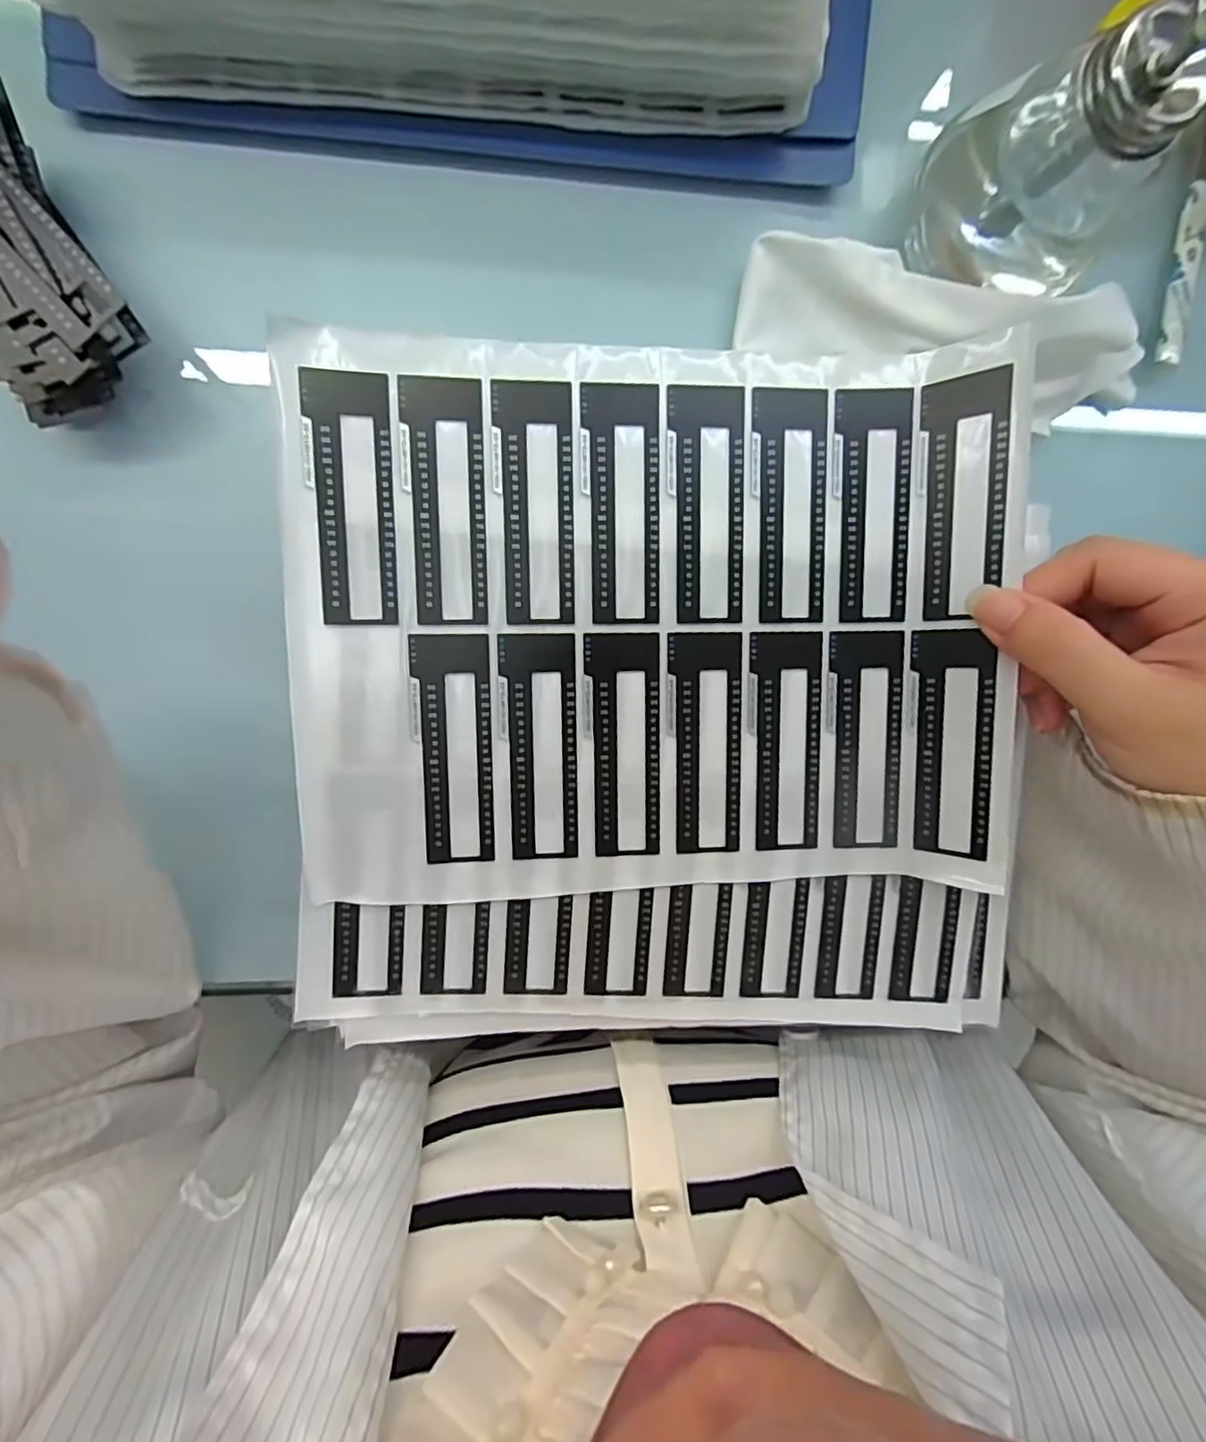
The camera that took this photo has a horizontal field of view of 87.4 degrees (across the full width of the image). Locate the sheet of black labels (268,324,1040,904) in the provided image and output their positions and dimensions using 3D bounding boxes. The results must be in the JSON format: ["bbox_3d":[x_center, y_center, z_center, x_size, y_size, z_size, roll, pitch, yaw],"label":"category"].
[{"bbox_3d":[0.019,-0.034,0.232,0.255,0.039,0.202,-1,92,-7],"label":"sheet of black labels"}]

